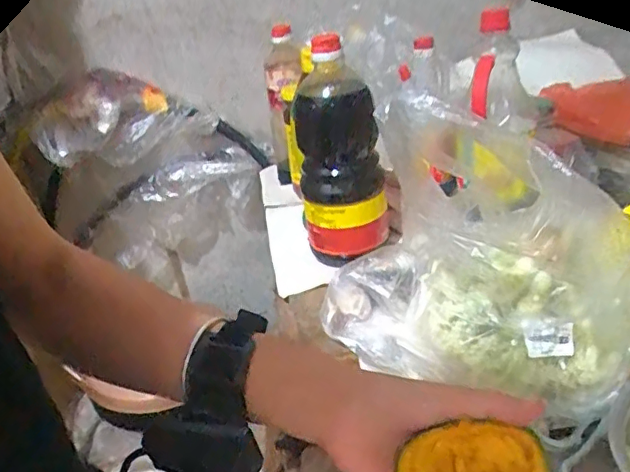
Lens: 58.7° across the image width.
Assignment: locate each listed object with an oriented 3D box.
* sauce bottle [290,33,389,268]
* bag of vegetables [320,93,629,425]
[{"bbox_3d":[0.029,-0.091,0.642,0.099,0.242,0.075,-5,28,4],"label":"sauce bottle"},{"bbox_3d":[0.128,0.014,0.474,0.202,0.222,0.221,-14,29,-14],"label":"bag of vegetables"}]

